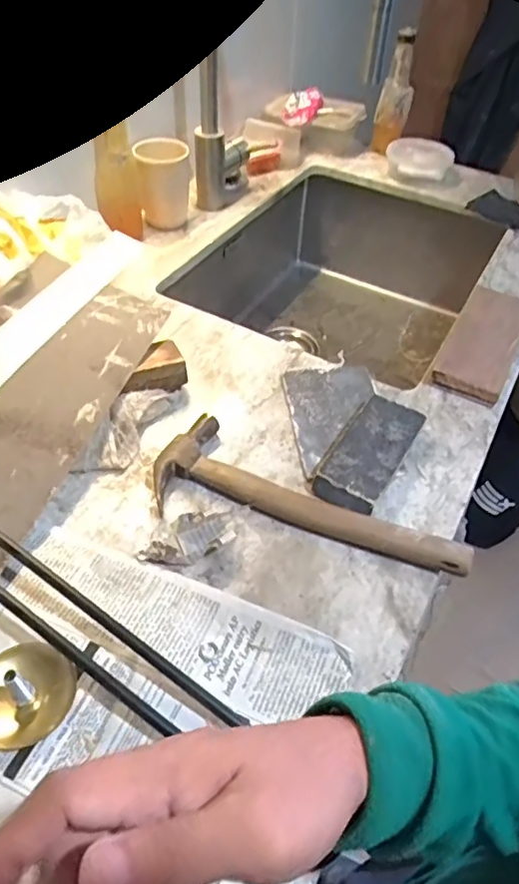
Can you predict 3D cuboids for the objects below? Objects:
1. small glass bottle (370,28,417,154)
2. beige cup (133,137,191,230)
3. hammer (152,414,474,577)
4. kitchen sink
[{"bbox_3d":[0.245,-0.616,1.012,0.061,0.177,0.052,10,49,6],"label":"small glass bottle"},{"bbox_3d":[-0.138,-0.371,0.807,0.074,0.103,0.079,2,49,-2],"label":"beige cup"},{"bbox_3d":[0.046,0.046,0.506,0.281,0.027,0.096,14,49,9],"label":"hammer"},{"bbox_3d":[0.128,-0.222,0.944,0.395,0.269,0.506,24,52,17],"label":"kitchen sink"}]

